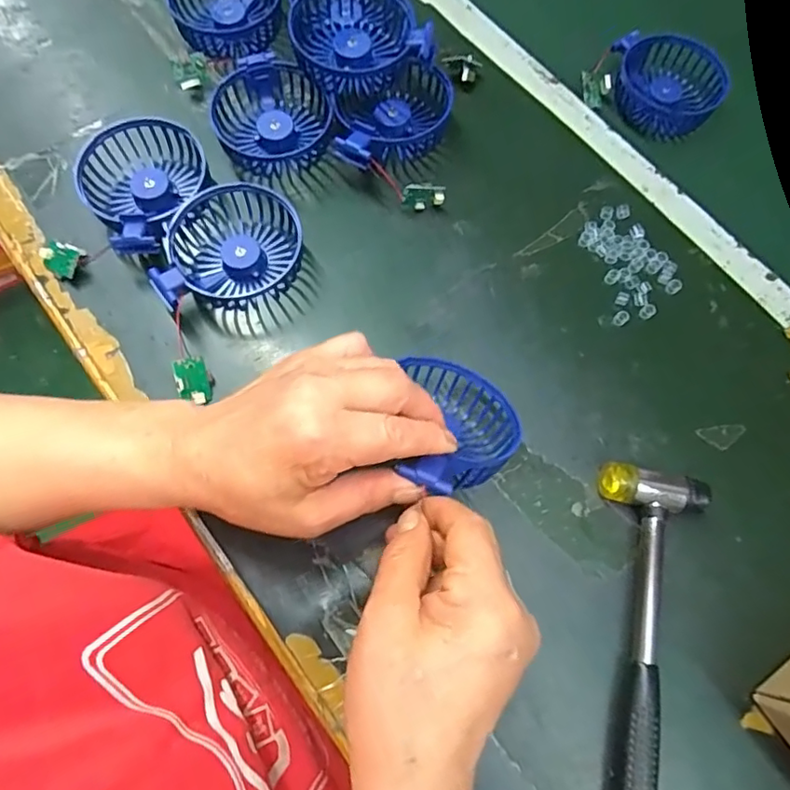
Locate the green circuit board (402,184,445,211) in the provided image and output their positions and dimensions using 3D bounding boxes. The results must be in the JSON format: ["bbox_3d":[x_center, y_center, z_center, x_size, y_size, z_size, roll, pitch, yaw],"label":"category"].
[{"bbox_3d":[0.021,-0.147,0.418,0.031,0.020,0.006,1,52,-14],"label":"green circuit board"}]

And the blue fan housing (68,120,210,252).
[{"bbox_3d":[-0.176,-0.149,0.404,0.086,0.029,0.093,-34,76,-12],"label":"blue fan housing"}]

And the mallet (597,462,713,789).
[{"bbox_3d":[0.136,0.157,0.317,0.057,0.023,0.231,12,72,3],"label":"mallet"}]

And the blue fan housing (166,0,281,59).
[{"bbox_3d":[-0.140,-0.323,0.468,0.086,0.035,0.086,0,71,-1],"label":"blue fan housing"}]

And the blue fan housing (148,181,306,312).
[{"bbox_3d":[-0.115,-0.101,0.397,0.085,0.033,0.098,10,72,2],"label":"blue fan housing"}]

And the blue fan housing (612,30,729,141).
[{"bbox_3d":[0.233,-0.264,0.482,0.082,0.029,0.088,-1,71,-2],"label":"blue fan housing"}]

